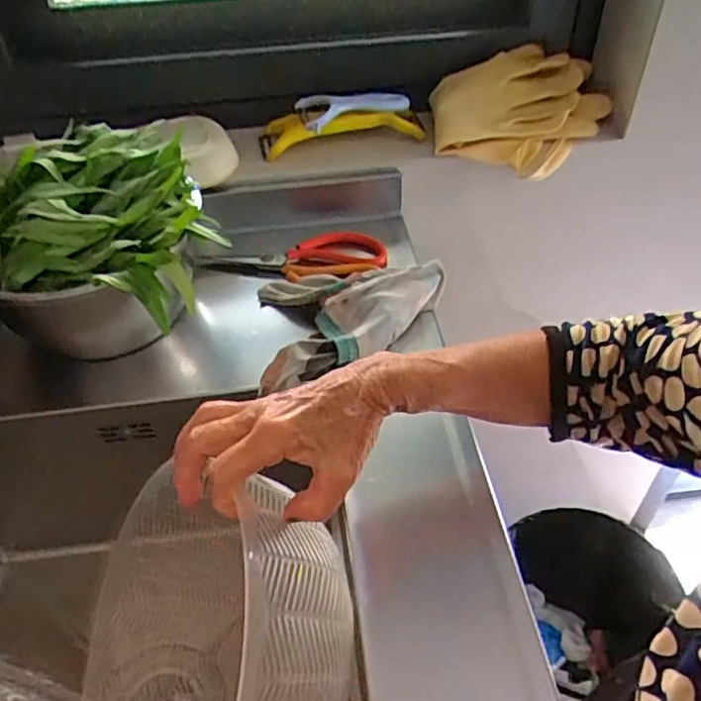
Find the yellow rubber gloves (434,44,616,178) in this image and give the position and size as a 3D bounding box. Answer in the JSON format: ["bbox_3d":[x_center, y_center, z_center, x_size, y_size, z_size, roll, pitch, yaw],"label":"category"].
[{"bbox_3d":[0.190,-0.271,0.713,0.185,0.076,0.155,6,46,9],"label":"yellow rubber gloves"}]

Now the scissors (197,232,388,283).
[{"bbox_3d":[-0.057,-0.095,0.650,0.187,0.014,0.074,-1,45,2],"label":"scissors"}]

